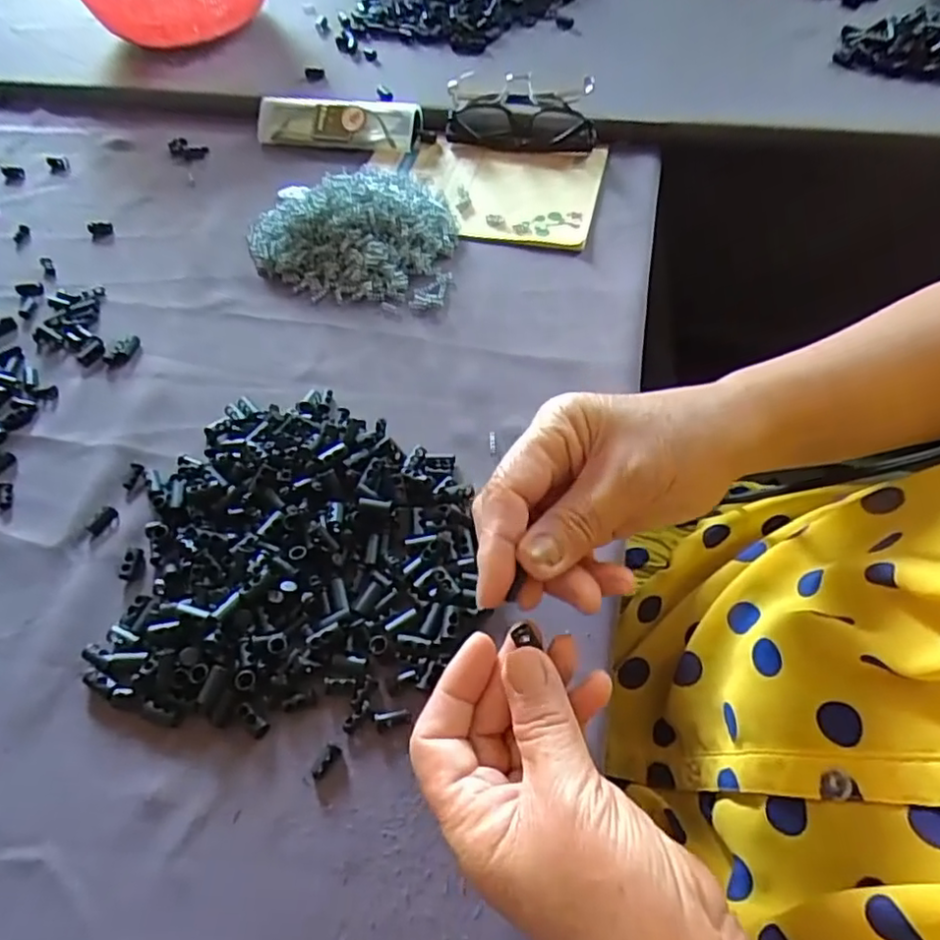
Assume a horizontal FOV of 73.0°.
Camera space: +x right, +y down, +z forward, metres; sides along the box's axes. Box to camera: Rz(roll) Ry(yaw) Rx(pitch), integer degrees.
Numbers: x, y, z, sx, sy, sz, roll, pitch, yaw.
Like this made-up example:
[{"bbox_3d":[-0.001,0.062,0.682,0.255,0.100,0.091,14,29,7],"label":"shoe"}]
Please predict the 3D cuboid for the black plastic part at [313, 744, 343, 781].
[{"bbox_3d":[-0.068,0.137,0.299,0.007,0.004,0.017,31,64,22],"label":"black plastic part"}]

